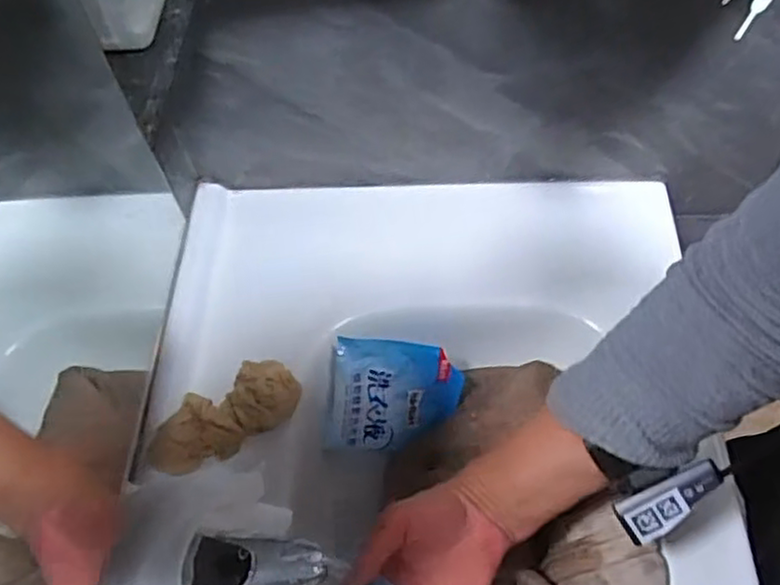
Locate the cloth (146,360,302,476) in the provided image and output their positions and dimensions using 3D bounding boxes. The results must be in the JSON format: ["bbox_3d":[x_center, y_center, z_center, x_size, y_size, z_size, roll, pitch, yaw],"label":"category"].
[{"bbox_3d":[-0.140,0.102,0.581,0.128,0.034,0.055,-26,59,-11],"label":"cloth"}]

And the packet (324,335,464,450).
[{"bbox_3d":[0.005,0.094,0.639,0.117,0.107,0.021,5,16,-13],"label":"packet"}]

